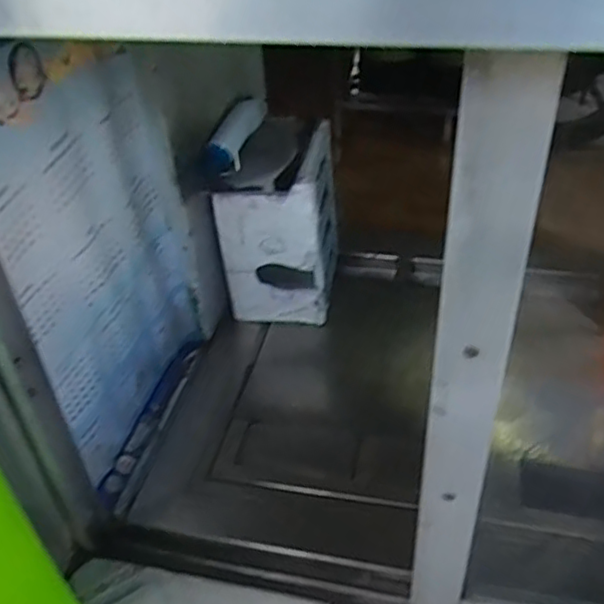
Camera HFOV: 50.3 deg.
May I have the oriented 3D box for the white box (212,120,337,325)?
[{"bbox_3d":[-0.030,-0.126,1.039,0.155,0.246,0.205,4,40,10],"label":"white box"}]

